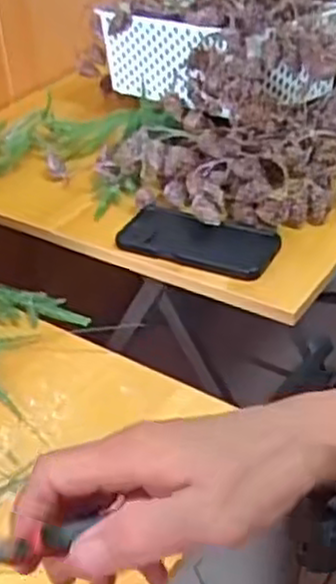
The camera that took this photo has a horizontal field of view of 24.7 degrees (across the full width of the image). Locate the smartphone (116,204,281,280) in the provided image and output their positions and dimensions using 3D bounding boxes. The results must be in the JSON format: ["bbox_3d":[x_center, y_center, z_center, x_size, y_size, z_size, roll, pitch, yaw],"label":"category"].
[{"bbox_3d":[0.031,-0.056,0.824,0.166,0.014,0.083,13,41,15],"label":"smartphone"}]

